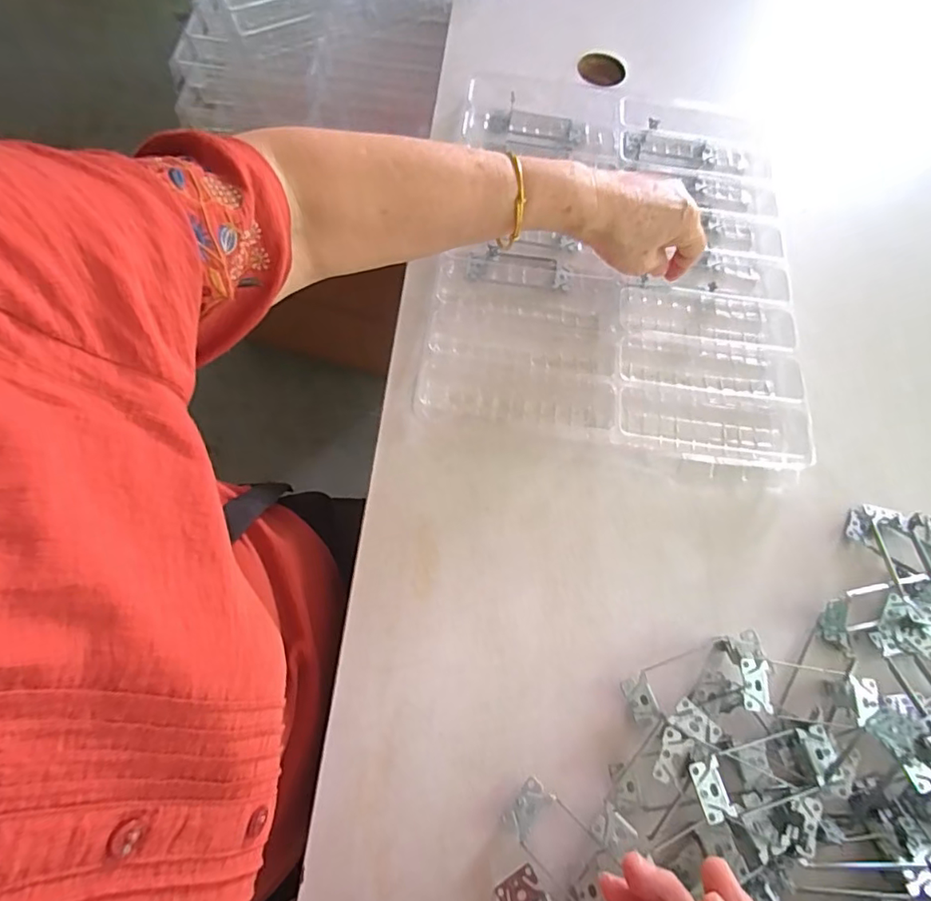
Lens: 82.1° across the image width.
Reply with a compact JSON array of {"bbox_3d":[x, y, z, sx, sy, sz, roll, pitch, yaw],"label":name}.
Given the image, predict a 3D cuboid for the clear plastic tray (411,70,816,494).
[{"bbox_3d":[0.149,-0.192,0.527,0.338,0.034,0.414,10,69,1],"label":"clear plastic tray"}]

